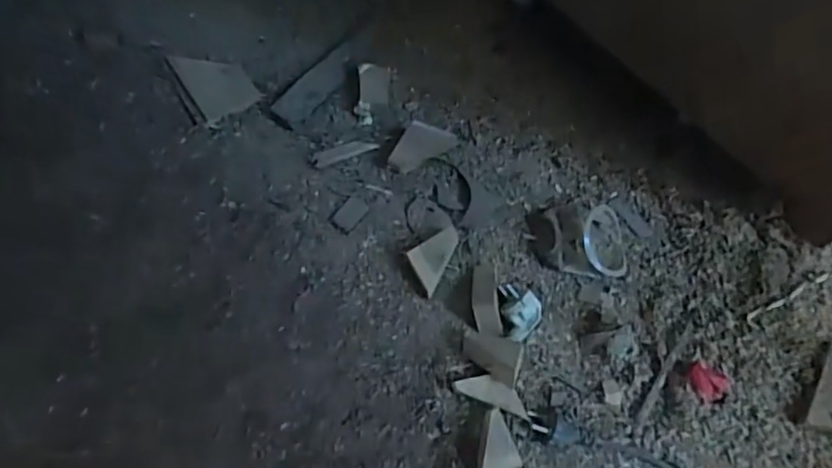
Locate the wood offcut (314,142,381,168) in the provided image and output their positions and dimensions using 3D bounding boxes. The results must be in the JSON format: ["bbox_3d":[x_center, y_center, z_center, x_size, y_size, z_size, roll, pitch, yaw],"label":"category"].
[{"bbox_3d":[-0.079,-0.093,0.661,0.072,0.004,0.018,-20,68,-11],"label":"wood offcut"}]

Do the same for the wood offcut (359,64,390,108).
[{"bbox_3d":[-0.048,-0.172,0.689,0.034,0.022,0.049,-1,66,-3],"label":"wood offcut"}]

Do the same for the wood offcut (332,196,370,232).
[{"bbox_3d":[-0.070,-0.022,0.632,0.026,0.004,0.038,32,68,12],"label":"wood offcut"}]

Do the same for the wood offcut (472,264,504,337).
[{"bbox_3d":[0.070,0.062,0.587,0.029,0.021,0.075,-1,66,-3],"label":"wood offcut"}]

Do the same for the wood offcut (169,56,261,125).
[{"bbox_3d":[-0.233,-0.178,0.686,0.067,0.005,0.105,-31,70,-15],"label":"wood offcut"}]

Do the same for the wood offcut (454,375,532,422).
[{"bbox_3d":[0.071,0.149,0.548,0.070,0.016,0.020,19,66,6],"label":"wood offcut"}]

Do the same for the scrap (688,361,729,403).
[{"bbox_3d":[0.276,0.138,0.554,0.036,0.021,0.036,1,66,-2],"label":"scrap"}]

